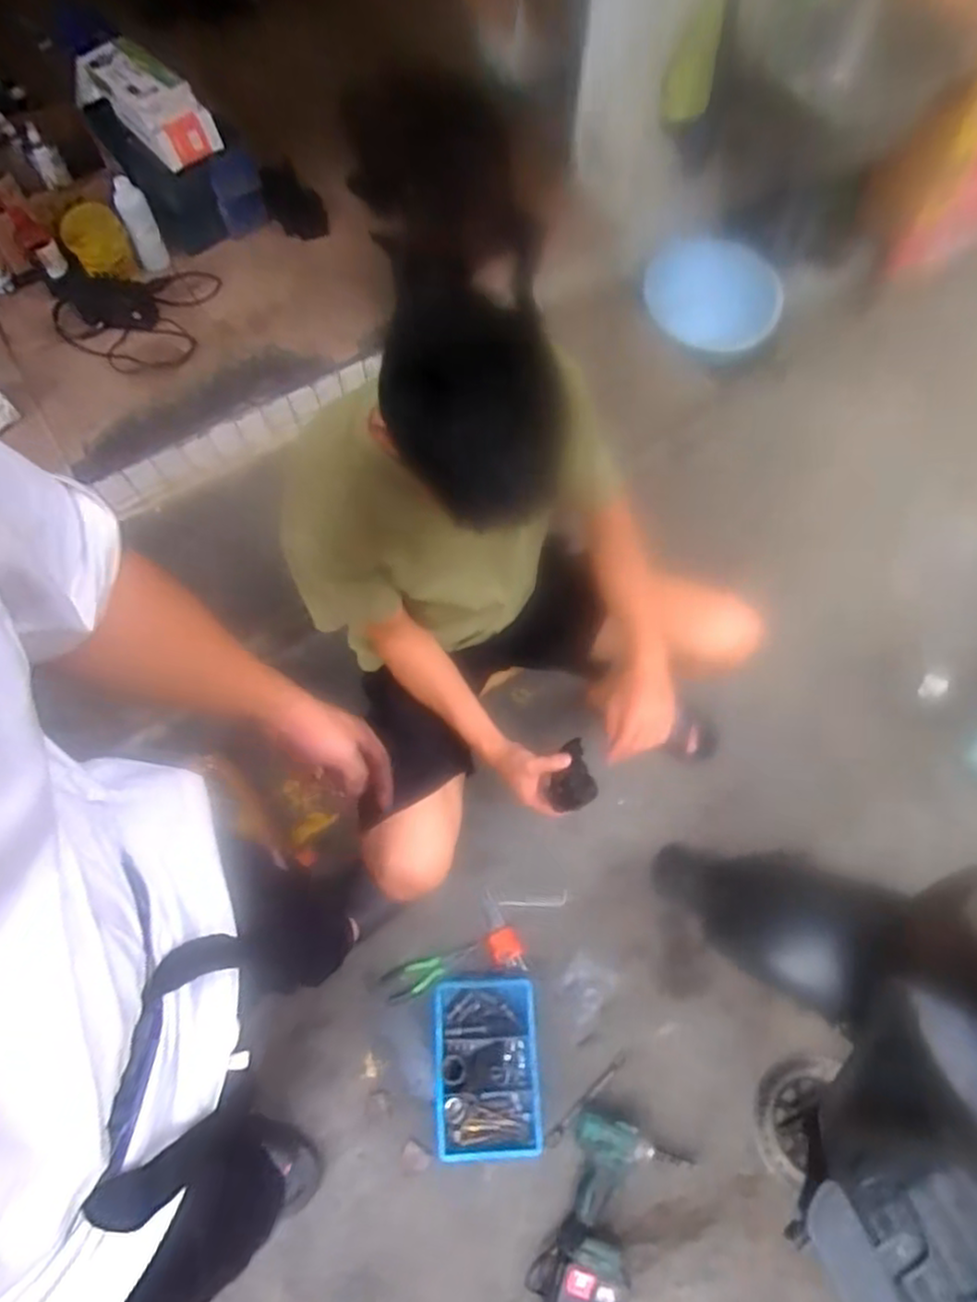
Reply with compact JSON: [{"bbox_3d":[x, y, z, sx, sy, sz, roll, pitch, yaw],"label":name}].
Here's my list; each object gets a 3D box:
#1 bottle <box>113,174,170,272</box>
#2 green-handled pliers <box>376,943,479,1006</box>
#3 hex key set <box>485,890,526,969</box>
[{"bbox_3d":[-0.750,-0.917,1.513,0.064,0.184,0.050,-23,30,-10],"label":"bottle"},{"bbox_3d":[-0.106,0.581,1.266,0.182,0.017,0.054,-18,66,-8],"label":"green-handled pliers"},{"bbox_3d":[0.021,0.528,1.316,0.058,0.012,0.145,-20,68,-9],"label":"hex key set"}]

